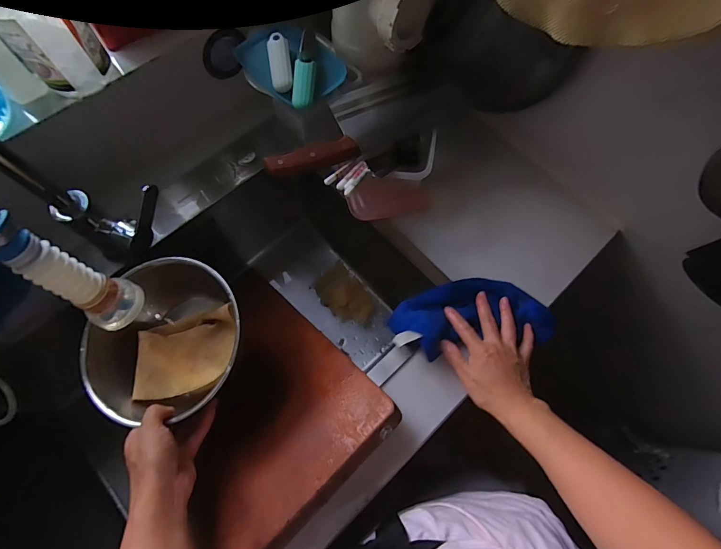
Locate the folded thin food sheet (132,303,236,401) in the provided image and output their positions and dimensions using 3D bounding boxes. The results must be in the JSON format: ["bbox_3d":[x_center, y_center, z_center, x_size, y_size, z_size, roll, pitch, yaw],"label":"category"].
[{"bbox_3d":[-0.222,0.099,0.473,0.118,0.034,0.098,-11,70,-5],"label":"folded thin food sheet"}]

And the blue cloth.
[{"bbox_3d":[0.156,0.053,0.518,0.229,0.037,0.101,-6,70,-8],"label":"blue cloth"}]

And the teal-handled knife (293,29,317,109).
[{"bbox_3d":[-0.076,-0.291,0.524,0.029,0.019,0.142,0,70,-1],"label":"teal-handled knife"}]

